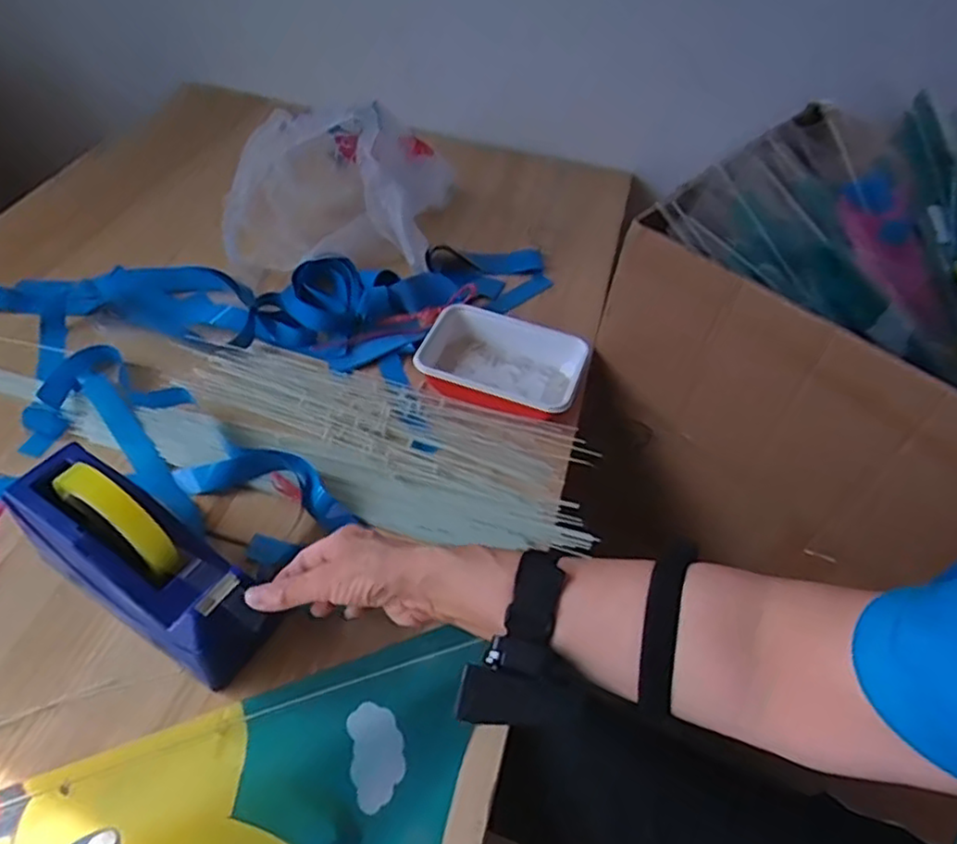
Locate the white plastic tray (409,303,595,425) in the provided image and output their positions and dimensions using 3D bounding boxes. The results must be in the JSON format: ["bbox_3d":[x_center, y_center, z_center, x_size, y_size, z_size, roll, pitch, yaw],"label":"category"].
[{"bbox_3d":[0.022,-0.064,0.732,0.177,0.041,0.116,18,50,10],"label":"white plastic tray"}]

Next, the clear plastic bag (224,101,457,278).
[{"bbox_3d":[-0.167,-0.297,0.835,0.264,0.161,0.175,-2,49,-7],"label":"clear plastic bag"}]

